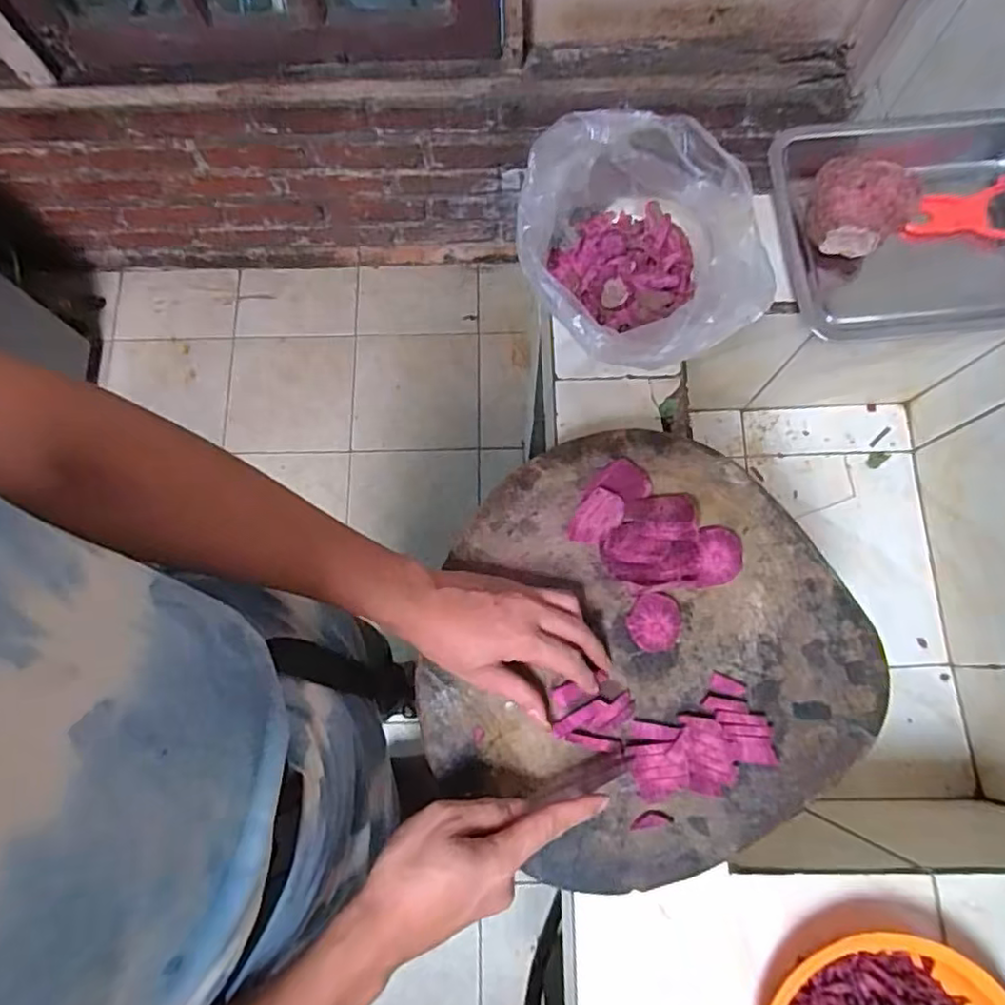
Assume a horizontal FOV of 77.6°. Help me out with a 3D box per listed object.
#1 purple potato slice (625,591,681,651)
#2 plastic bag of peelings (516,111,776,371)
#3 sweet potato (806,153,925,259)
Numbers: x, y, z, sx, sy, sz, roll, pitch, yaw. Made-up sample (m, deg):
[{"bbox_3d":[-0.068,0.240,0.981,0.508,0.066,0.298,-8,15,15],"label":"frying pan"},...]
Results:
[{"bbox_3d":[0.124,0.098,0.509,0.042,0.012,0.045,-15,77,-3],"label":"purple potato slice"},{"bbox_3d":[0.132,-0.233,0.590,0.206,0.114,0.230,-32,78,-6],"label":"plastic bag of peelings"},{"bbox_3d":[0.345,-0.287,0.619,0.092,0.077,0.067,33,79,8],"label":"sweet potato"}]

